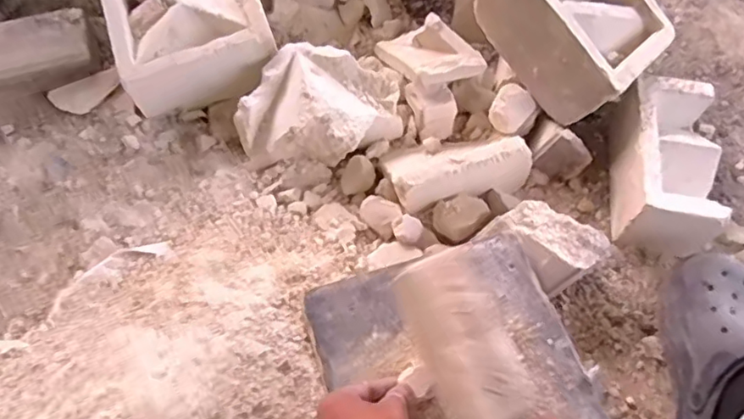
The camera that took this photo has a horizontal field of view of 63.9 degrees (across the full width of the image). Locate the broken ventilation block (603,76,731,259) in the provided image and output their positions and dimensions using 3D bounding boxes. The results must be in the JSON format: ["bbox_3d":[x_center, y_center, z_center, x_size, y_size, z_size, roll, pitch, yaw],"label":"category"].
[{"bbox_3d":[0.369,-0.058,0.750,0.109,0.092,0.210,7,61,2],"label":"broken ventilation block"}]

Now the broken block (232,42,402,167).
[{"bbox_3d":[-0.065,-0.133,0.781,0.201,0.085,0.140,2,61,-1],"label":"broken block"}]

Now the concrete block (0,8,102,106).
[{"bbox_3d":[-0.493,-0.204,0.827,0.219,0.060,0.104,-16,63,-10],"label":"concrete block"}]

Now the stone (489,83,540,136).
[{"bbox_3d":[0.186,-0.128,0.787,0.057,0.041,0.061,1,61,-2],"label":"stone"}]

